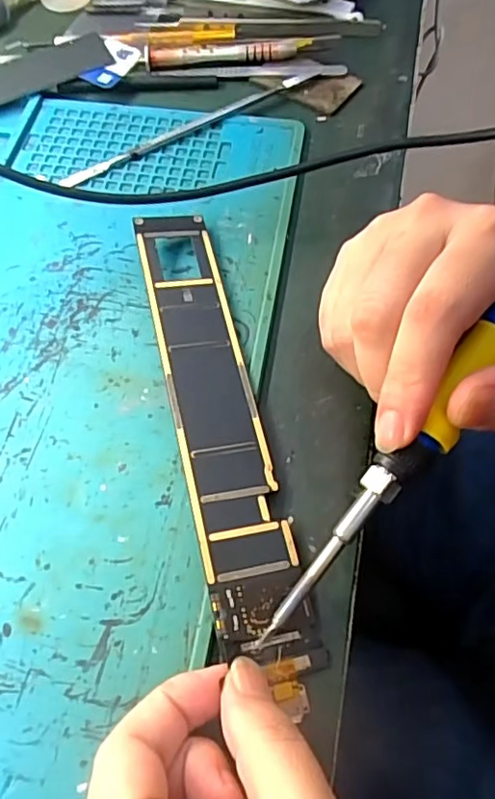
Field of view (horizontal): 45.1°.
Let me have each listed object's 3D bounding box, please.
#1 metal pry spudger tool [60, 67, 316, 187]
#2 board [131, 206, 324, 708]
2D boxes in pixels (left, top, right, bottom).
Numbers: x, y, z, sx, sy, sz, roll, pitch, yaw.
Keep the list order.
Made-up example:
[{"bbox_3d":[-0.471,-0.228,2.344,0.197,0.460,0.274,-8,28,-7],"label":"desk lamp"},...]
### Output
[{"bbox_3d":[-0.029,-0.158,0.340,0.163,0.008,0.013,-29,65,-15],"label":"metal pry spudger tool"},{"bbox_3d":[-0.014,0.005,0.248,0.035,0.008,0.217,-12,64,-7],"label":"board"}]

